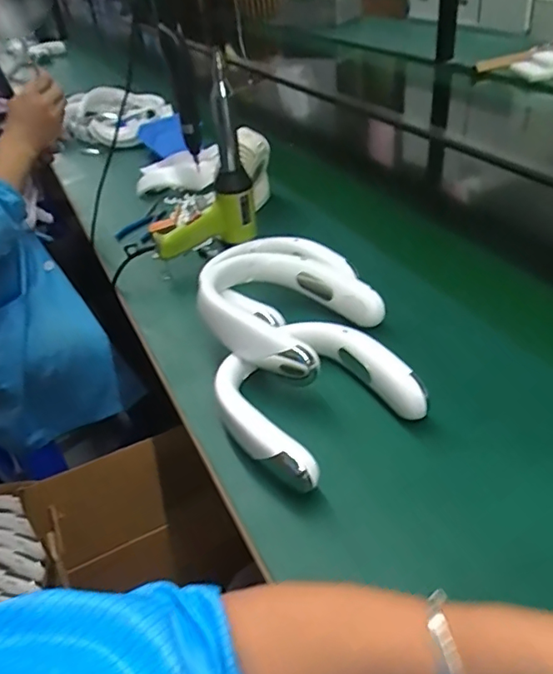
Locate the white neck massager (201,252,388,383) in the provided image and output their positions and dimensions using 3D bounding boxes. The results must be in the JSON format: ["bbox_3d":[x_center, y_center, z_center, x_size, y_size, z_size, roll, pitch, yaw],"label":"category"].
[{"bbox_3d":[0.011,-0.036,0.704,0.188,0.098,0.190,-5,38,4],"label":"white neck massager"}]

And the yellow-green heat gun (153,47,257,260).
[{"bbox_3d":[-0.118,-0.230,0.809,0.152,0.288,0.072,-2,38,7],"label":"yellow-green heat gun"}]

